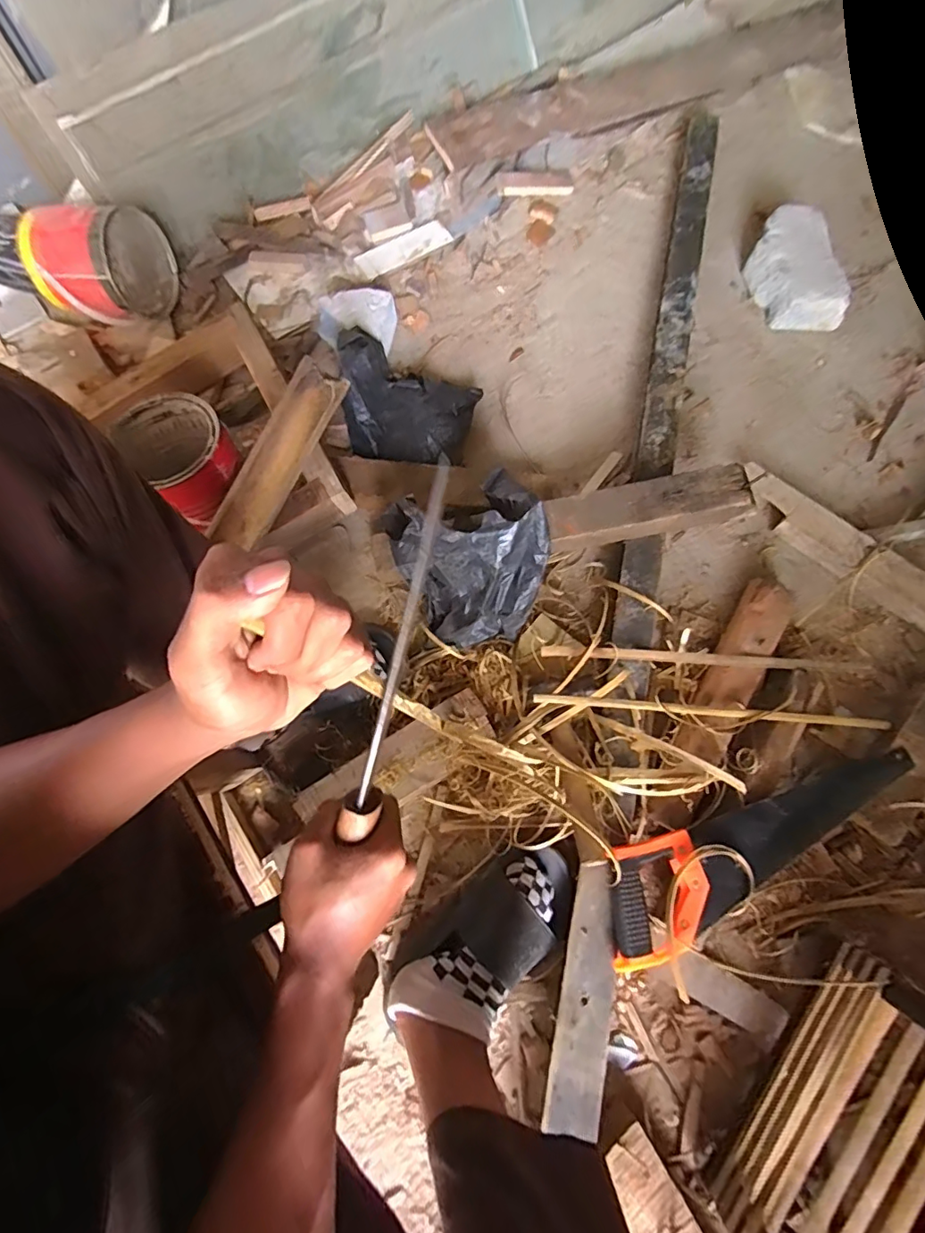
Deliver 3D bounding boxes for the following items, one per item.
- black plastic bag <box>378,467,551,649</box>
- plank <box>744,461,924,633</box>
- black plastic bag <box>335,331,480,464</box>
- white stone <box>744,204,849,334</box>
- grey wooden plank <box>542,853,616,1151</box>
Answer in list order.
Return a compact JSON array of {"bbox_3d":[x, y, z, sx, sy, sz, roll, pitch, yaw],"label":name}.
[{"bbox_3d":[0.013,-0.066,0.660,0.184,0.146,0.168,-16,74,-3],"label":"black plastic bag"},{"bbox_3d":[0.571,-0.080,0.742,0.390,0.026,0.071,39,99,13],"label":"plank"},{"bbox_3d":[-0.080,-0.340,0.811,0.209,0.095,0.196,-5,74,0],"label":"black plastic bag"},{"bbox_3d":[0.576,-0.604,0.895,0.147,0.072,0.210,5,74,3],"label":"white stone"},{"bbox_3d":[0.136,0.409,0.563,0.058,0.021,0.255,12,74,5],"label":"grey wooden plank"}]

